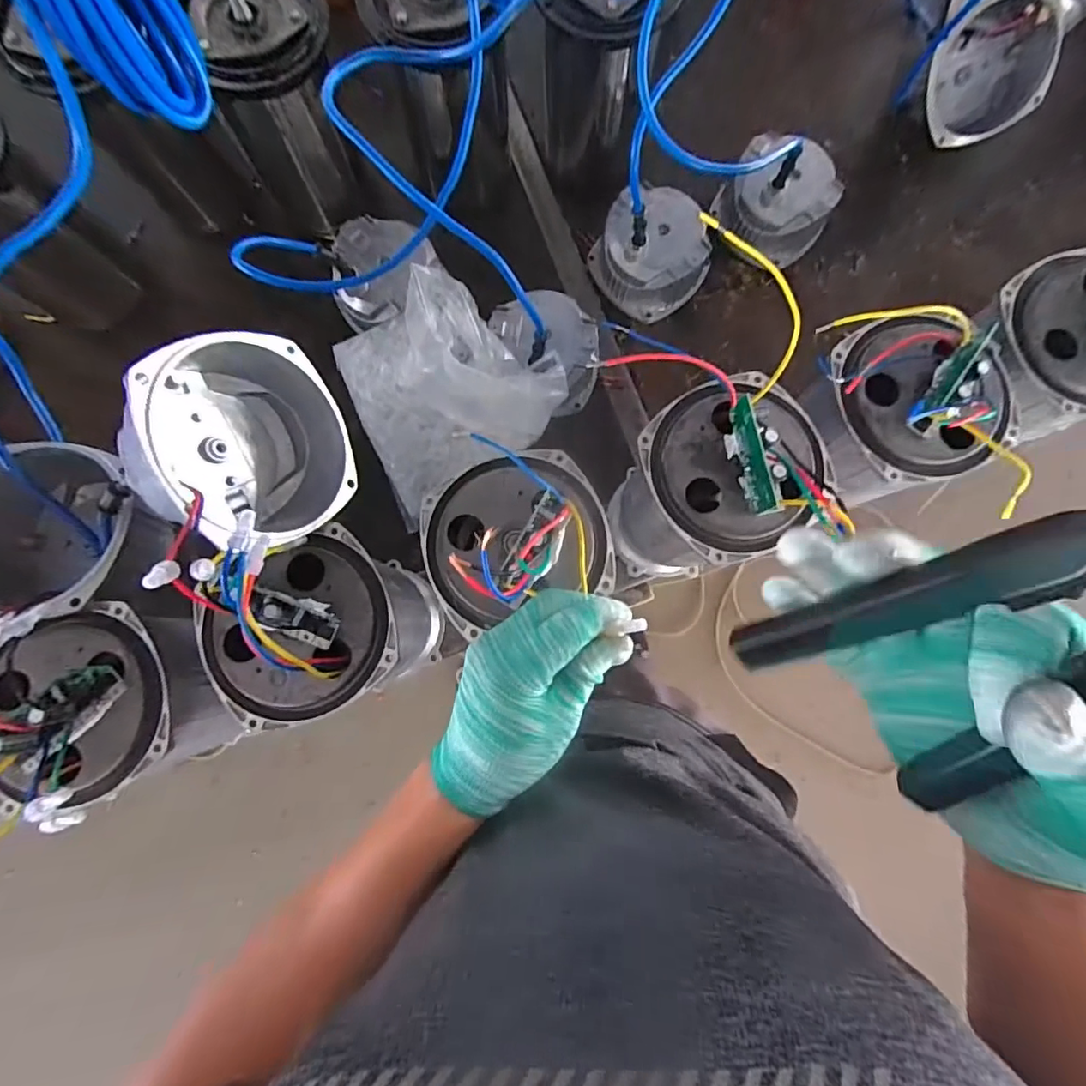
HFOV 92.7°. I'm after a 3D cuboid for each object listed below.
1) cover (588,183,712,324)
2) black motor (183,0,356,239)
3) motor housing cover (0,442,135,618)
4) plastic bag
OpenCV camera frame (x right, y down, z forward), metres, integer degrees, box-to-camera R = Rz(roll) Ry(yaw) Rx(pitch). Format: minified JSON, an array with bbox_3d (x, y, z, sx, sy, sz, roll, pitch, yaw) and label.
[{"bbox_3d":[0.130,-0.342,0.617,0.112,0.086,0.116,-35,85,-6],"label":"cover"},{"bbox_3d":[-0.265,-0.457,0.547,0.131,0.214,0.110,-13,83,-3],"label":"black motor"},{"bbox_3d":[-0.376,-0.008,0.402,0.125,0.086,0.131,0,82,-1],"label":"motor housing cover"},{"bbox_3d":[-0.117,-0.171,0.540,0.187,0.112,0.211,-38,85,-6],"label":"plastic bag"}]

